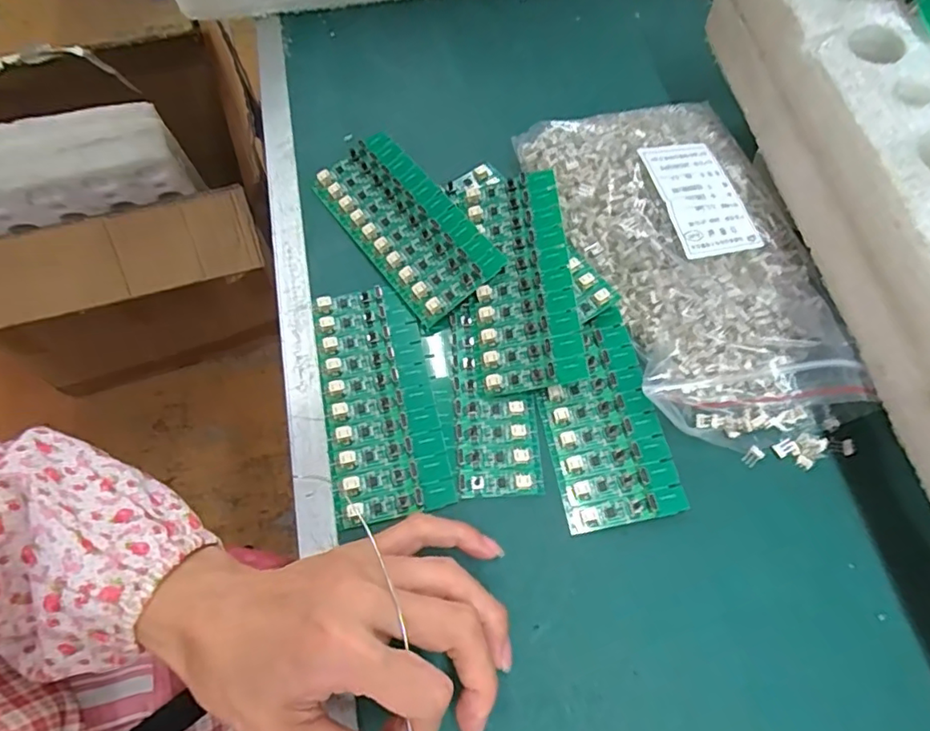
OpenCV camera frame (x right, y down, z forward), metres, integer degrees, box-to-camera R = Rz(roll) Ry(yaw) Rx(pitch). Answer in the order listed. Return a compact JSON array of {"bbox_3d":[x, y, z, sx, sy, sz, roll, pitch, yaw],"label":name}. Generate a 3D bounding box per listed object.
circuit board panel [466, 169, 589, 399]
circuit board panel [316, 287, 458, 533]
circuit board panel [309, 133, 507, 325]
[{"bbox_3d":[0.033,-0.052,0.336,0.058,0.005,0.137,-10,71,13],"label":"circuit board panel"},{"bbox_3d":[-0.047,0.017,0.317,0.058,0.005,0.135,-10,65,-7],"label":"circuit board panel"},{"bbox_3d":[-0.038,-0.091,0.360,0.063,0.006,0.136,-38,71,-4],"label":"circuit board panel"}]

